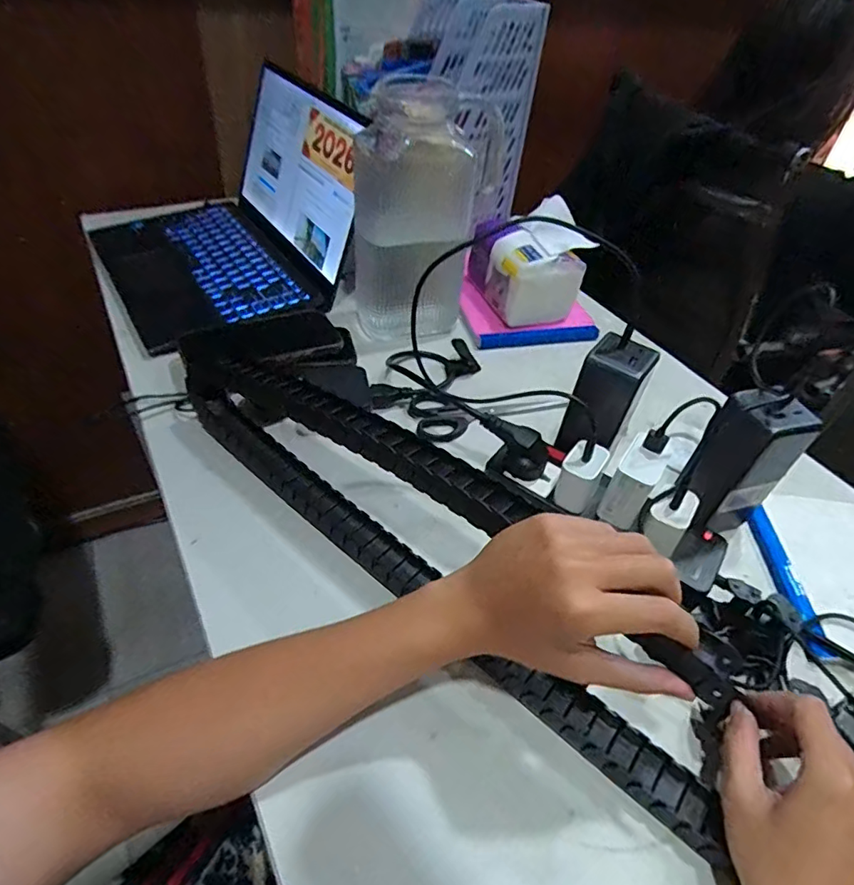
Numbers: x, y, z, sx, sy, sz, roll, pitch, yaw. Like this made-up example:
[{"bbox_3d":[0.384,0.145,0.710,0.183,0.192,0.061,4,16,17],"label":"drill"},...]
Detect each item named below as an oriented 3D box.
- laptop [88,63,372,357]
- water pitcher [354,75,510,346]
[{"bbox_3d":[-0.250,-0.304,0.667,0.306,0.179,0.347,-27,53,-30],"label":"laptop"},{"bbox_3d":[-0.003,-0.251,0.605,0.147,0.233,0.133,7,44,0],"label":"water pitcher"}]

